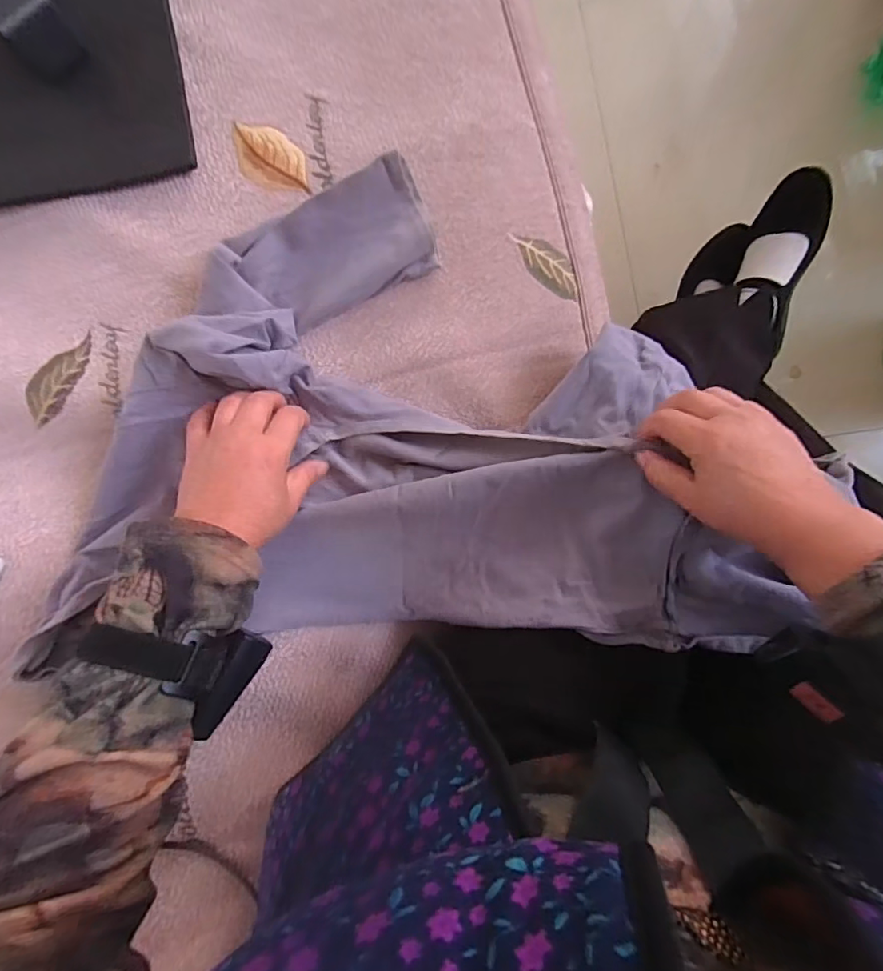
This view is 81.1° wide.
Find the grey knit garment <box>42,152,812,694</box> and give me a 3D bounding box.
[{"bbox_3d":[-0.026,-0.065,0.389,0.483,0.074,0.348,0,86,2],"label":"grey knit garment"}]

